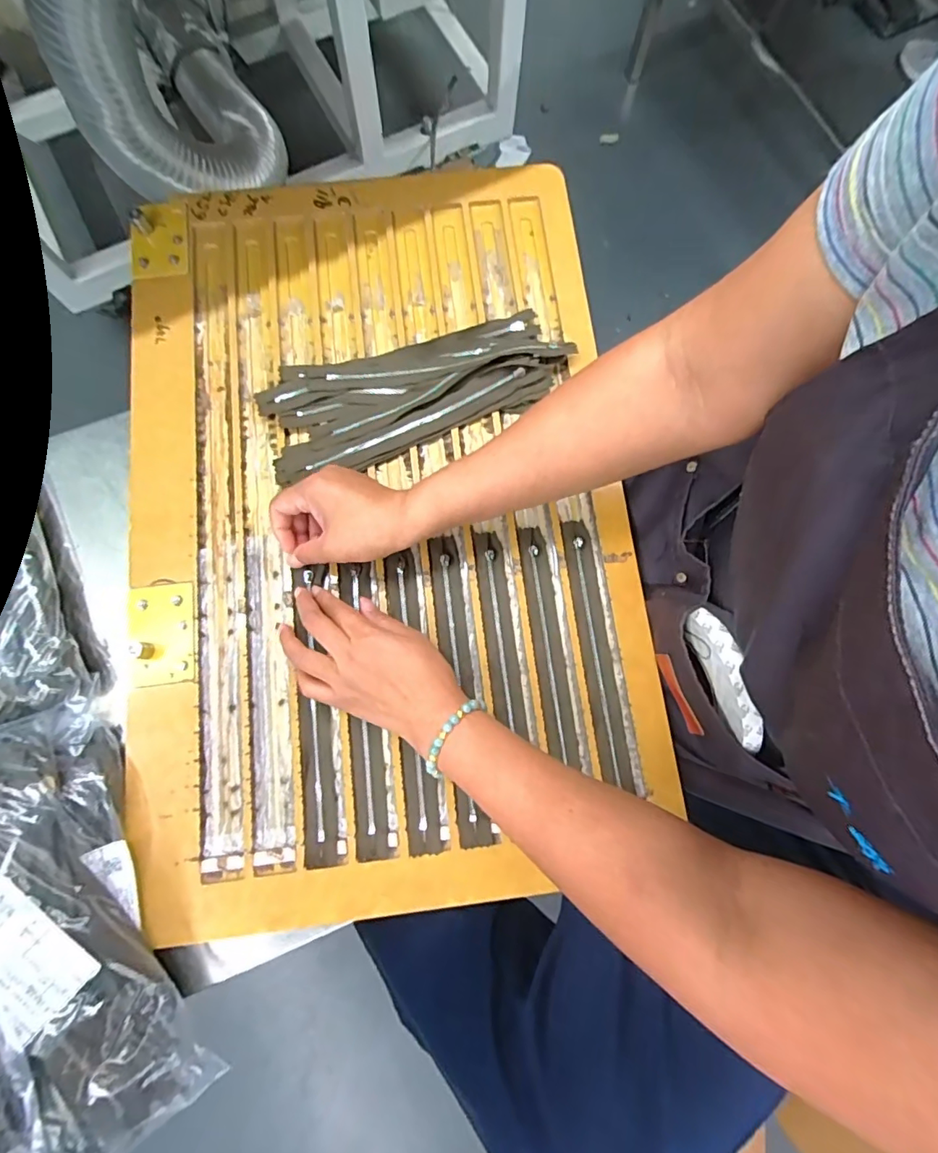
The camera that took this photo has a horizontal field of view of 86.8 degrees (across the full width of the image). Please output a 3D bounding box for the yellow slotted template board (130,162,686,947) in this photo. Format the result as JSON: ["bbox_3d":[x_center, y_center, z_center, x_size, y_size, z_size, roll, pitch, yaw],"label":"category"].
[{"bbox_3d":[-0.081,-0.076,0.460,0.440,0.015,0.680,-7,79,-3],"label":"yellow slotted template board"}]

